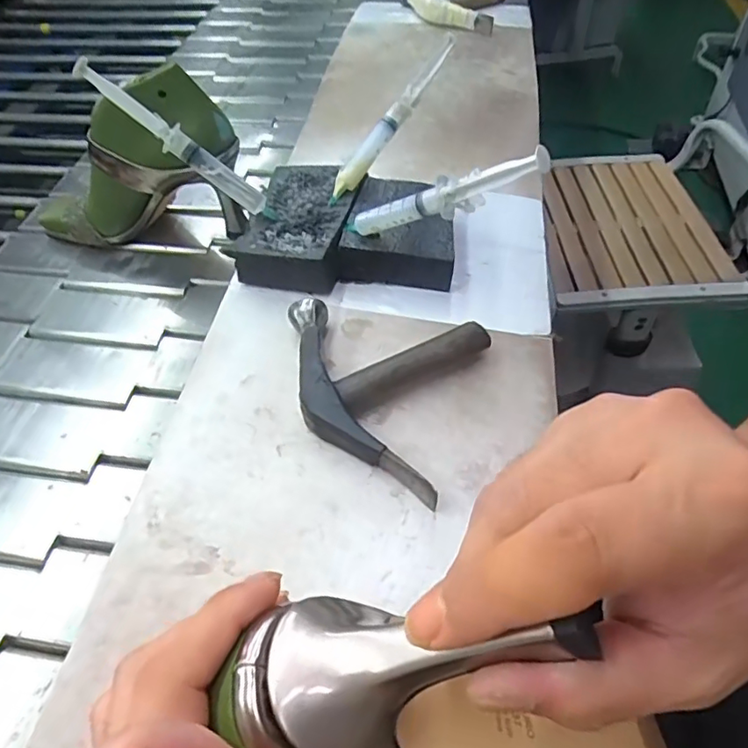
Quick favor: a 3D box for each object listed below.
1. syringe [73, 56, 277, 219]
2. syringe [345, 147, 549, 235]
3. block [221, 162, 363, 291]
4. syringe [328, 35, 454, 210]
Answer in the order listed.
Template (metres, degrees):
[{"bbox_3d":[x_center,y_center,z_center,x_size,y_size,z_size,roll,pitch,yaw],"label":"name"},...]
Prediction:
[{"bbox_3d":[-0.144,-0.173,0.422,0.165,0.019,0.016,36,51,-17],"label":"syringe"},{"bbox_3d":[0.041,-0.114,0.373,0.163,0.025,0.012,-5,40,44],"label":"syringe"},{"bbox_3d":[-0.059,-0.124,0.468,0.085,0.037,0.127,8,52,8],"label":"block"},{"bbox_3d":[0.013,-0.205,0.459,0.017,0.019,0.154,41,95,29],"label":"syringe"}]

